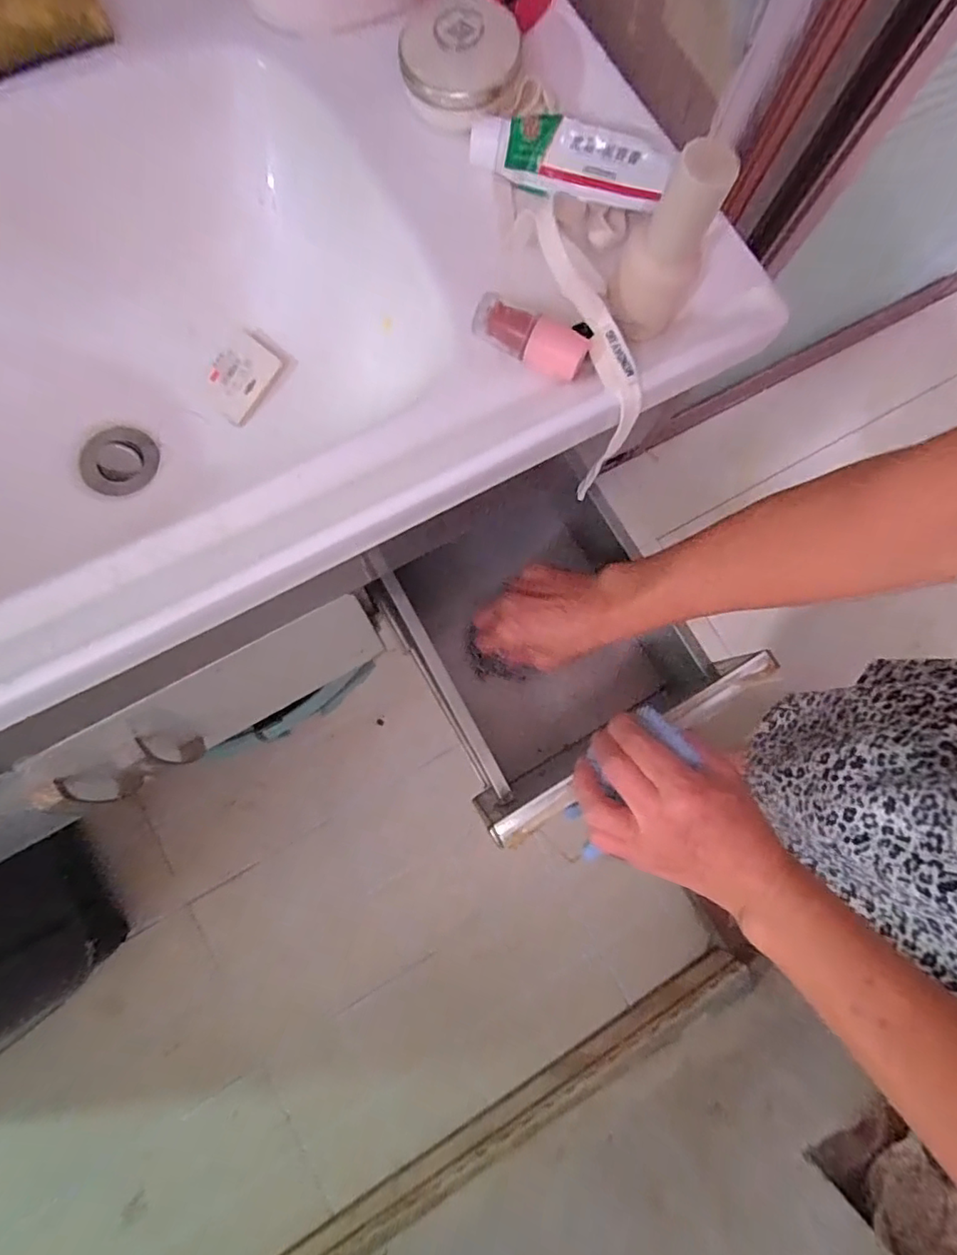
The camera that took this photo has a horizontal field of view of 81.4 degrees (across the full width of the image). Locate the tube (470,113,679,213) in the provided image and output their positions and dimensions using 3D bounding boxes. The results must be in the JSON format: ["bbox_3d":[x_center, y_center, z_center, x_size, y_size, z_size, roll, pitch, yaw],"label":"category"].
[{"bbox_3d":[0.055,-0.282,0.335,0.118,0.028,0.028,20,76,0],"label":"tube"}]

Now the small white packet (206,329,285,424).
[{"bbox_3d":[-0.191,-0.200,0.445,0.045,0.004,0.063,38,99,-5],"label":"small white packet"}]

